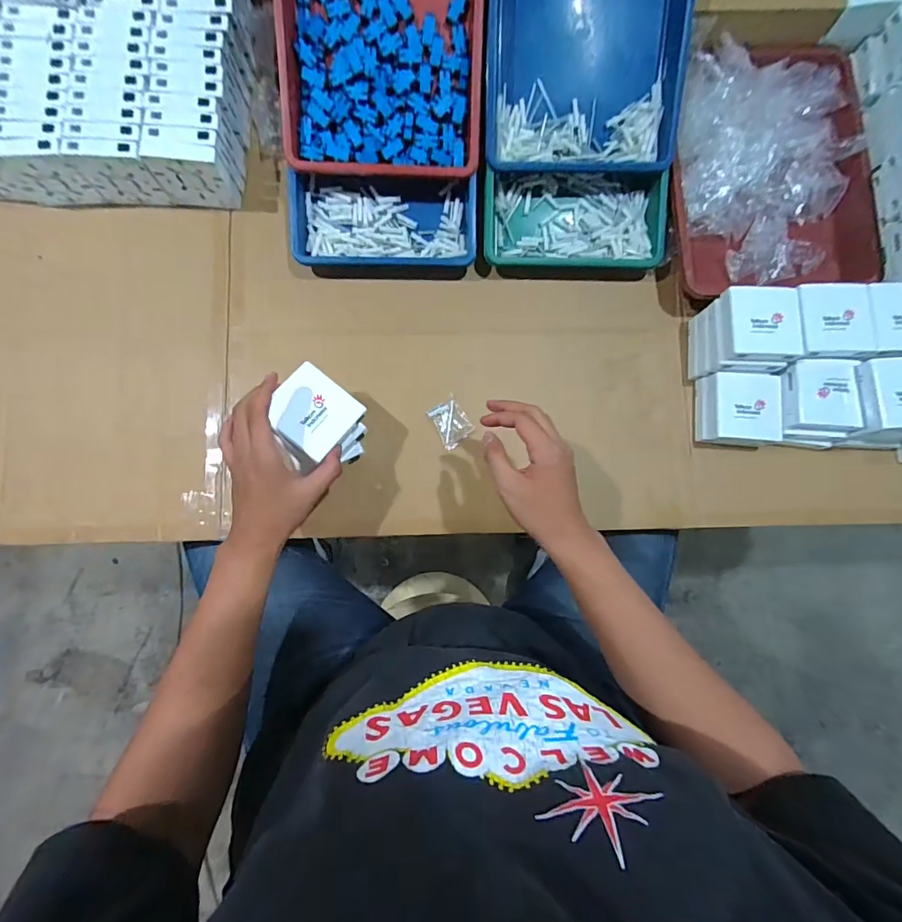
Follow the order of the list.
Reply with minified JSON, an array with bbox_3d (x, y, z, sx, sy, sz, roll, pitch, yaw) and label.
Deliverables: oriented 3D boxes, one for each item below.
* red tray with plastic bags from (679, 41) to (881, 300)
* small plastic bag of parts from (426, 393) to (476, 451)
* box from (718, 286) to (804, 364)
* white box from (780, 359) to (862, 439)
[{"bbox_3d":[0.426,-0.392,0.610,0.276,0.074,0.330,-9,84,-4],"label":"red tray with plastic bags"},{"bbox_3d":[0.001,-0.050,0.588,0.045,0.006,0.059,-32,86,-6],"label":"small plastic bag of parts"},{"bbox_3d":[0.381,-0.167,0.547,0.086,0.025,0.091,3,84,-3],"label":"box"},{"bbox_3d":[0.469,-0.080,0.564,0.081,0.029,0.089,0,84,-3],"label":"white box"}]

